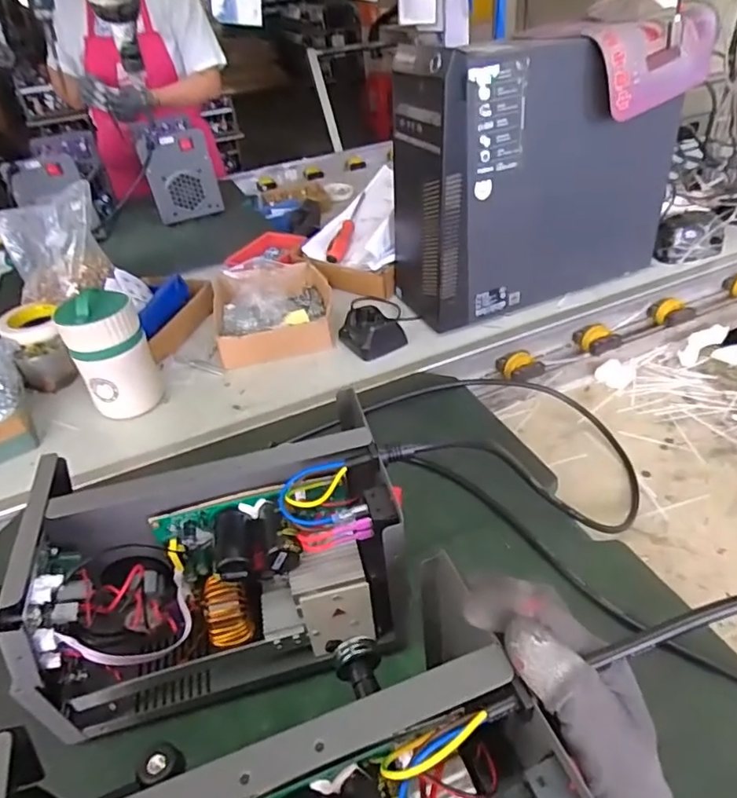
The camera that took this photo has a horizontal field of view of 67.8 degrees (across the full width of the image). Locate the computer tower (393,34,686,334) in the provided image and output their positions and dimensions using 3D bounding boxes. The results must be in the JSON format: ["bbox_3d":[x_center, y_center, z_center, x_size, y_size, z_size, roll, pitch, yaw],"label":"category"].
[{"bbox_3d":[0.258,-0.334,0.853,0.405,0.374,0.181,-17,39,-15],"label":"computer tower"}]

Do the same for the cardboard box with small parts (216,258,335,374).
[{"bbox_3d":[-0.161,-0.162,0.915,0.191,0.079,0.239,-10,38,-6],"label":"cardboard box with small parts"}]

